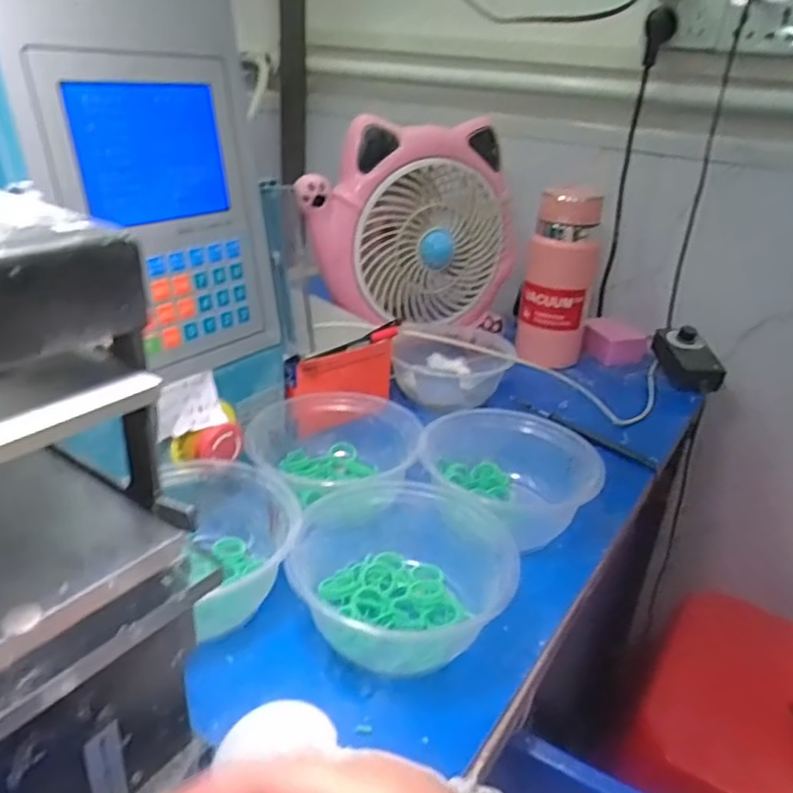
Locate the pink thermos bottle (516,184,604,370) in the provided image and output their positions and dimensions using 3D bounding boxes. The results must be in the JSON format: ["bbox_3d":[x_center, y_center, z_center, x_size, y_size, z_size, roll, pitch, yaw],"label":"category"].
[{"bbox_3d":[0.189,-0.130,0.758,0.079,0.207,0.061,10,27,10],"label":"pink thermos bottle"}]

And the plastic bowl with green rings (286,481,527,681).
[{"bbox_3d":[0.000,0.111,0.413,0.132,0.064,0.117,-1,27,-12],"label":"plastic bowl with green rings"}]

